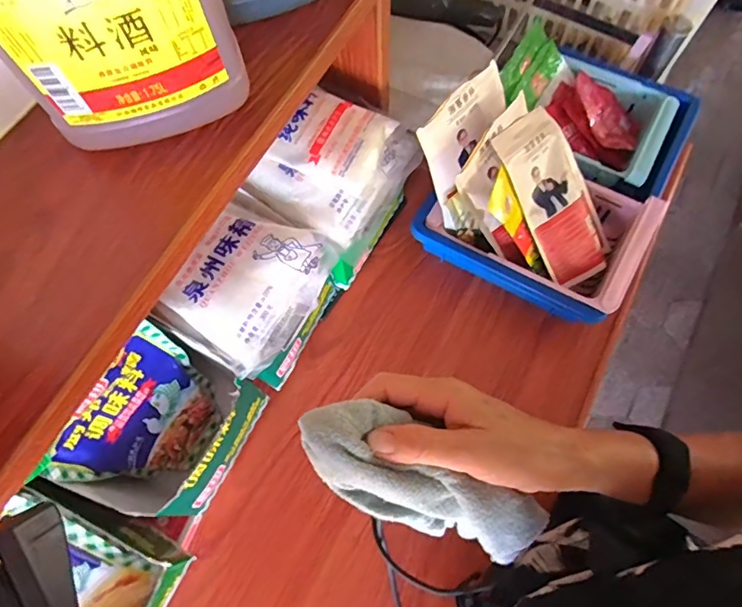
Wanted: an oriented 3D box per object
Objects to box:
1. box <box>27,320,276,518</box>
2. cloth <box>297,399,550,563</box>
[{"bbox_3d":[-0.187,0.121,0.470,0.117,0.188,0.146,22,70,10],"label":"box"},{"bbox_3d":[0.034,0.111,0.295,0.171,0.041,0.056,31,70,-15],"label":"cloth"}]

